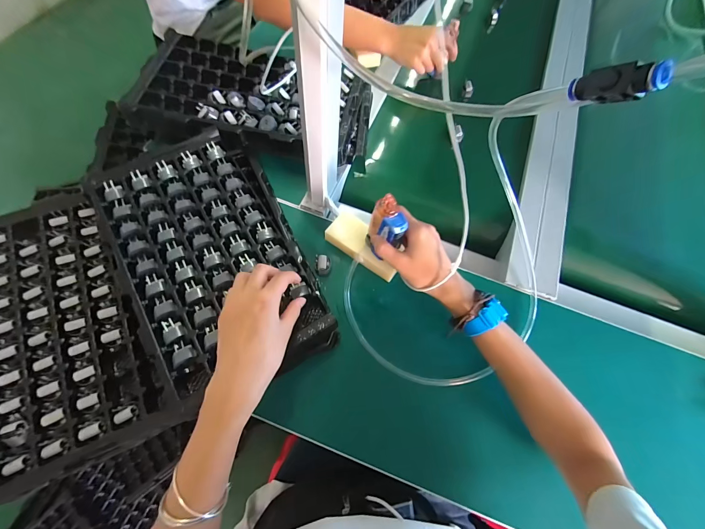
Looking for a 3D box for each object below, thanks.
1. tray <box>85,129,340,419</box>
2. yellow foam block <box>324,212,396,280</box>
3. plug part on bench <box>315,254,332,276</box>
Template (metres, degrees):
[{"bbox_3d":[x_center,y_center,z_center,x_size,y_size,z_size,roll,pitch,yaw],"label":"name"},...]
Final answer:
[{"bbox_3d":[-0.185,-0.013,0.422,0.214,0.045,0.355,-28,71,-15],"label":"tray"},{"bbox_3d":[0.018,-0.027,0.465,0.117,0.028,0.045,35,69,12],"label":"yellow foam block"},{"bbox_3d":[-0.043,0.000,0.455,0.022,0.020,0.025,2,66,-2],"label":"plug part on bench"}]

